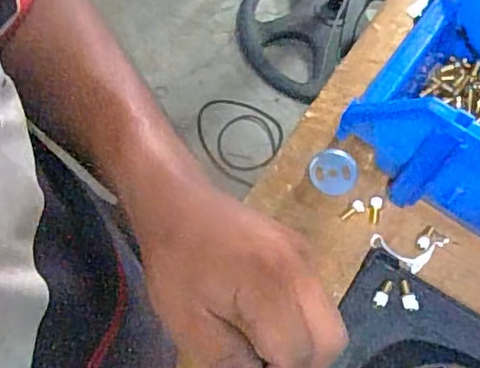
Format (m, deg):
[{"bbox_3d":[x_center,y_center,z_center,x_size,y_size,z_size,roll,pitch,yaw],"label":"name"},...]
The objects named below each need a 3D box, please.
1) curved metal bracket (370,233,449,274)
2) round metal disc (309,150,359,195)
[{"bbox_3d":[0.173,0.070,0.620,0.077,0.012,0.037,3,68,-1],"label":"curved metal bracket"},{"bbox_3d":[0.100,-0.014,0.649,0.049,0.006,0.055,23,69,7],"label":"round metal disc"}]

